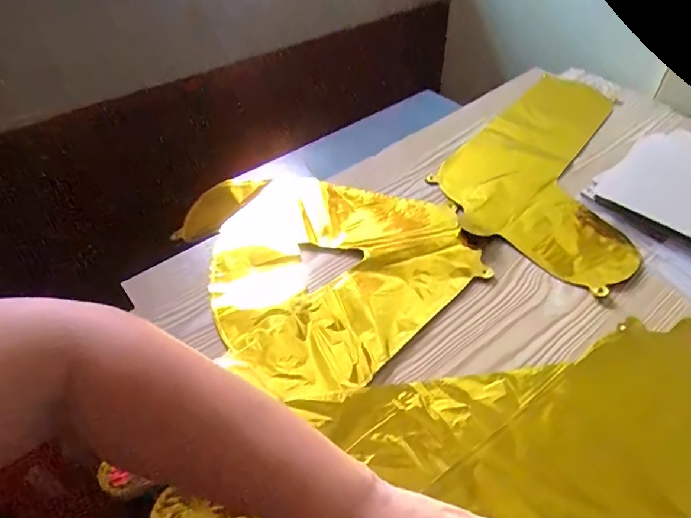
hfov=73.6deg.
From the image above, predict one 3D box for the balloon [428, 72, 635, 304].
[{"bbox_3d":[0.291,-0.135,0.603,0.235,0.010,0.406,29,53,26],"label":"balloon"}]

